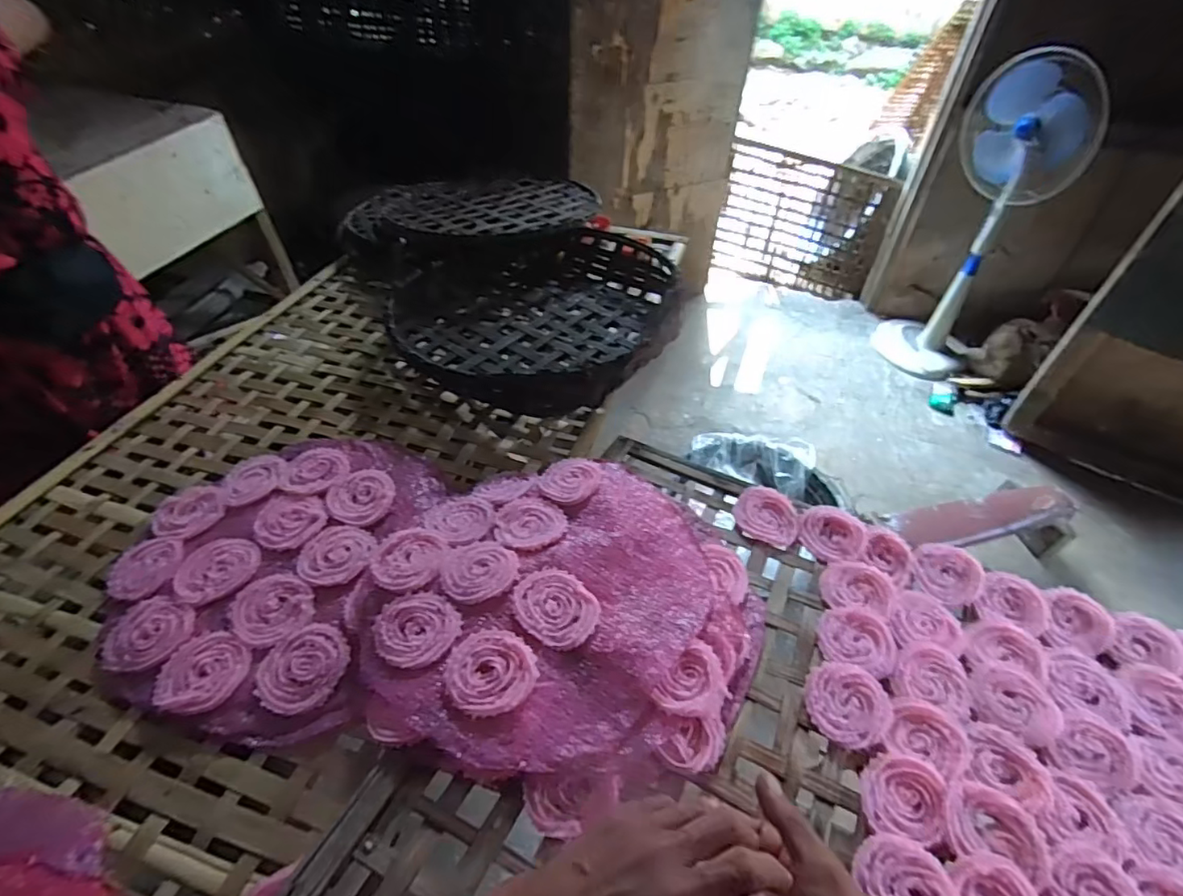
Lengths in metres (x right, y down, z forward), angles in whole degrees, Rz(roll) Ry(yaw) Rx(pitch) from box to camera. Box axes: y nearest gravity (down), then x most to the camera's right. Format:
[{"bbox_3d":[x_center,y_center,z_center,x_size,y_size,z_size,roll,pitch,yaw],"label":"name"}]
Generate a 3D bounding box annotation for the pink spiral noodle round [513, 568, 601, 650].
[{"bbox_3d":[-0.034,0.151,0.547,0.082,0.012,0.069,35,56,28],"label":"pink spiral noodle round"}]

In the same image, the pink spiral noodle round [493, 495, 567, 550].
[{"bbox_3d":[-0.067,0.083,0.628,0.077,0.023,0.077,0,47,0],"label":"pink spiral noodle round"}]

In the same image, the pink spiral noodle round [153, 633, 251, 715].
[{"bbox_3d":[-0.359,0.207,0.530,0.074,0.007,0.073,0,47,0],"label":"pink spiral noodle round"}]

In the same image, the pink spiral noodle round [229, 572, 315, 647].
[{"bbox_3d":[-0.324,0.160,0.577,0.079,0.006,0.071,36,56,28],"label":"pink spiral noodle round"}]

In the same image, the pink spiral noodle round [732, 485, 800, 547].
[{"bbox_3d":[0.209,0.079,0.681,0.075,0.019,0.065,22,50,18],"label":"pink spiral noodle round"}]

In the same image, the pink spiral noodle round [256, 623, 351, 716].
[{"bbox_3d":[-0.270,0.209,0.538,0.074,0.012,0.078,0,47,0],"label":"pink spiral noodle round"}]

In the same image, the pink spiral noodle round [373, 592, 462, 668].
[{"bbox_3d":[-0.166,0.175,0.543,0.080,0.025,0.069,28,52,23],"label":"pink spiral noodle round"}]

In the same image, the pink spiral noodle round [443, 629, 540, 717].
[{"bbox_3d":[-0.089,0.194,0.500,0.074,0.010,0.075,1,46,-1],"label":"pink spiral noodle round"}]

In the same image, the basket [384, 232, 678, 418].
[{"bbox_3d":[-0.073,-0.225,0.912,0.414,0.082,0.438,0,47,0],"label":"basket"}]

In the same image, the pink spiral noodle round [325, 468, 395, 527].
[{"bbox_3d":[-0.272,0.056,0.674,0.072,0.008,0.078,0,47,0],"label":"pink spiral noodle round"}]

